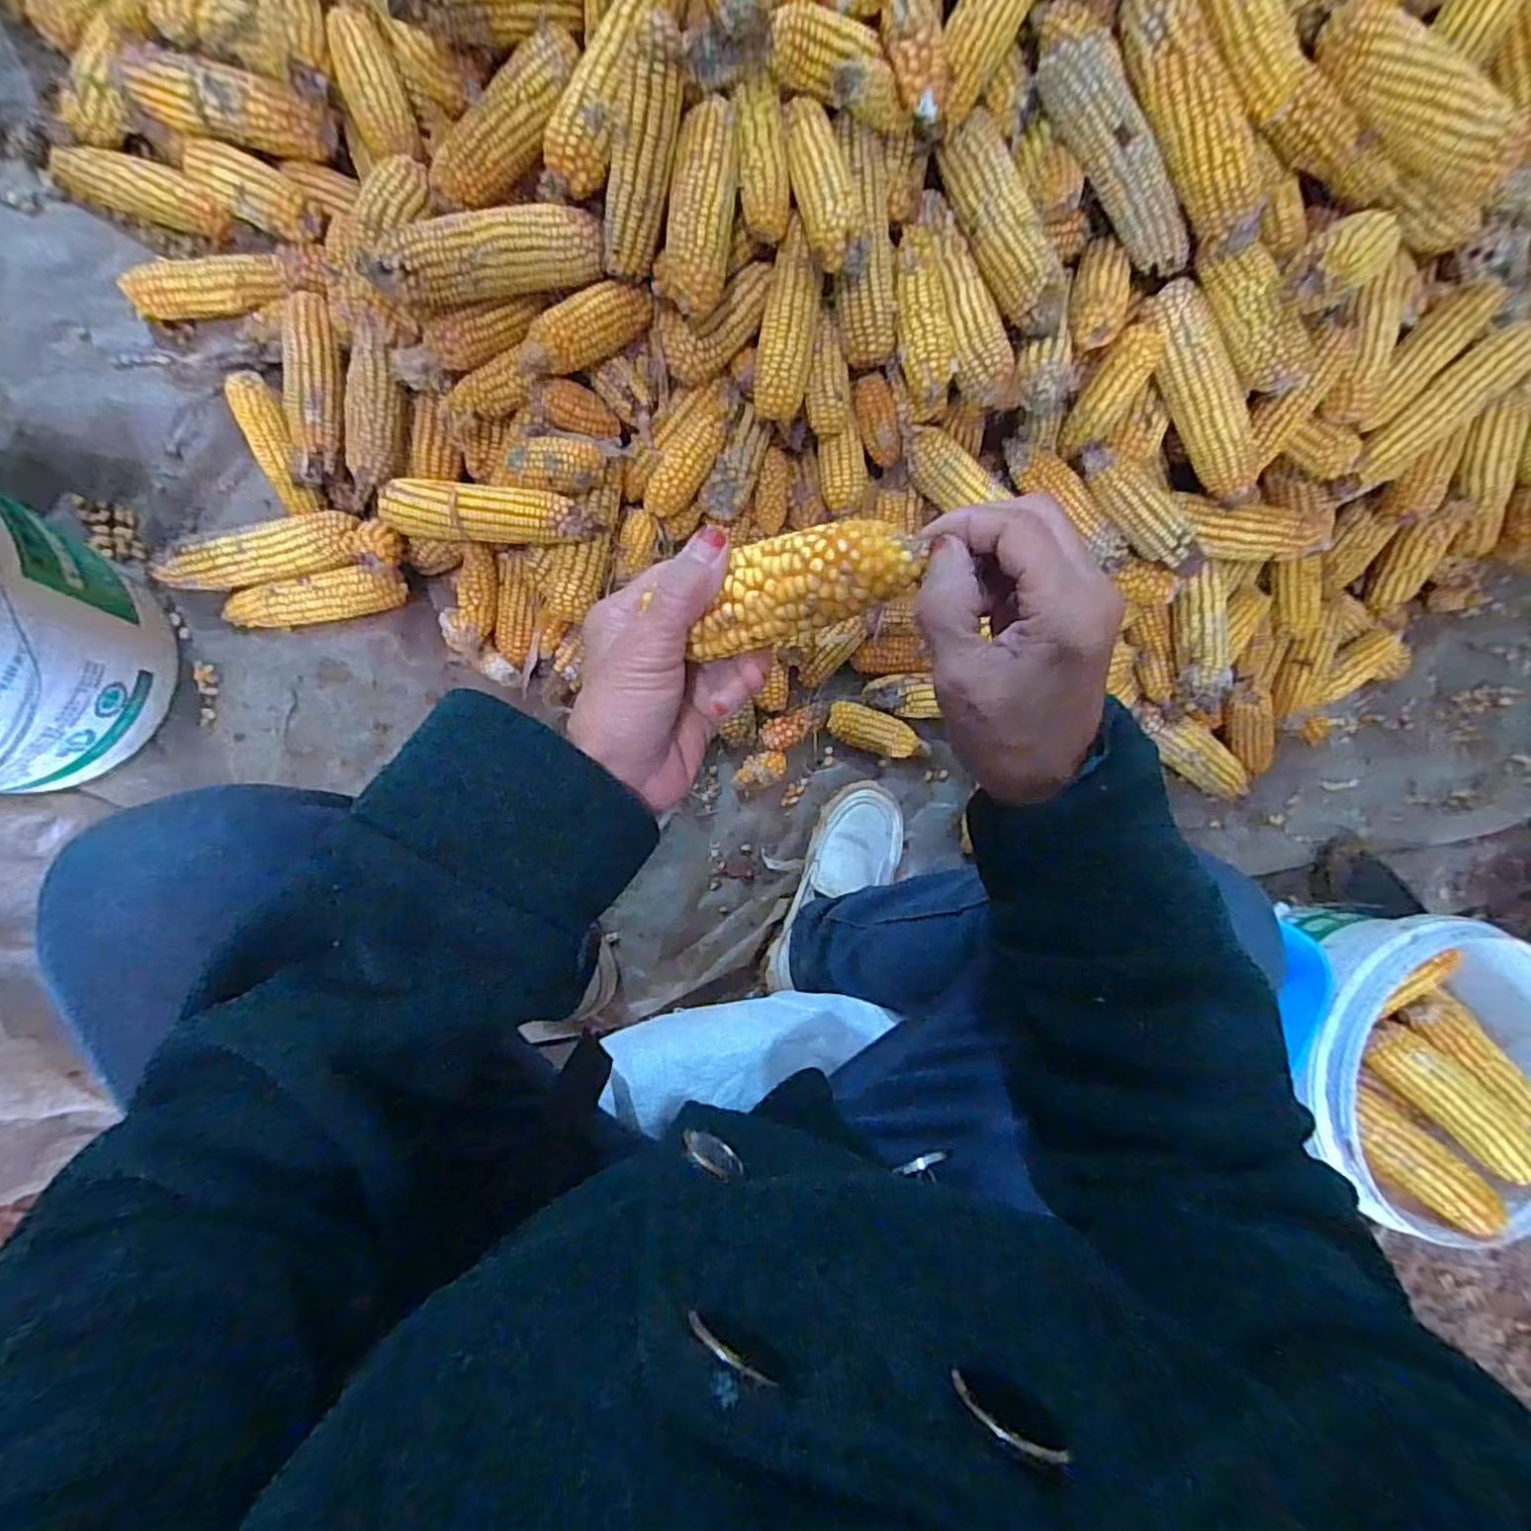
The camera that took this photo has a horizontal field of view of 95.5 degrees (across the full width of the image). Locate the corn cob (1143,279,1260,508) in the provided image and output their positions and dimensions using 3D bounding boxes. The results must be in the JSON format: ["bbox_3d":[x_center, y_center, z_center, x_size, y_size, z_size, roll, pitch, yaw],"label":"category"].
[{"bbox_3d":[0.379,-0.312,0.598,0.040,0.038,0.192,-38,110,-8],"label":"corn cob"}]

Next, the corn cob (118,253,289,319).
[{"bbox_3d":[-0.493,-0.429,0.618,0.129,0.033,0.039,-15,91,-9],"label":"corn cob"}]

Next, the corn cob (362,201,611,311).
[{"bbox_3d":[-0.210,-0.389,0.531,0.173,0.051,0.043,-23,92,-8],"label":"corn cob"}]

